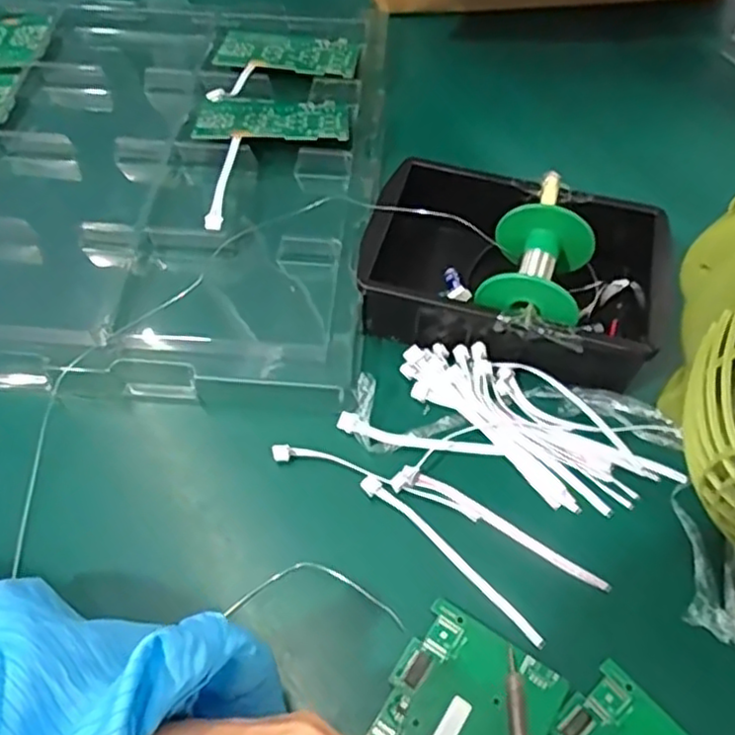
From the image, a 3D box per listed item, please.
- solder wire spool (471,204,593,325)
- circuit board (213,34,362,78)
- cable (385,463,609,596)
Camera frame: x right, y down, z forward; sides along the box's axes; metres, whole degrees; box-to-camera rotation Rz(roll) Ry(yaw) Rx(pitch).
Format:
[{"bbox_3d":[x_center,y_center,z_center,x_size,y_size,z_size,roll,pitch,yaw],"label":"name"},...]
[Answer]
[{"bbox_3d":[0.110,-0.058,0.455,0.065,0.065,0.077,17,58,10],"label":"solder wire spool"},{"bbox_3d":[-0.076,-0.303,0.659,0.133,0.011,0.077,2,49,-4],"label":"circuit board"},{"bbox_3d":[0.081,0.095,0.413,0.139,0.012,0.017,23,59,14],"label":"cable"}]

